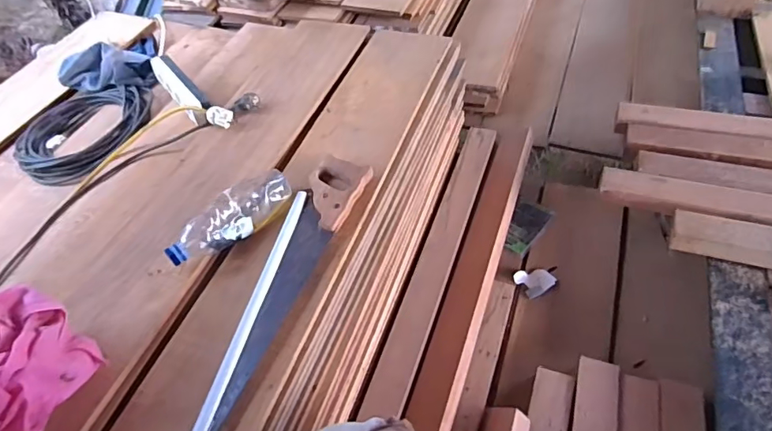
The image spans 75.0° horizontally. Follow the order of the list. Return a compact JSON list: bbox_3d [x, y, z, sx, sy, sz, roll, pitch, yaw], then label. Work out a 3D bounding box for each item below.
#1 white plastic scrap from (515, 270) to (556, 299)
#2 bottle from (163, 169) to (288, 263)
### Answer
[{"bbox_3d":[0.326,0.139,1.100,0.073,0.016,0.068,-23,52,-13],"label":"white plastic scrap"},{"bbox_3d":[-0.251,0.000,0.812,0.058,0.050,0.218,35,62,30],"label":"bottle"}]

